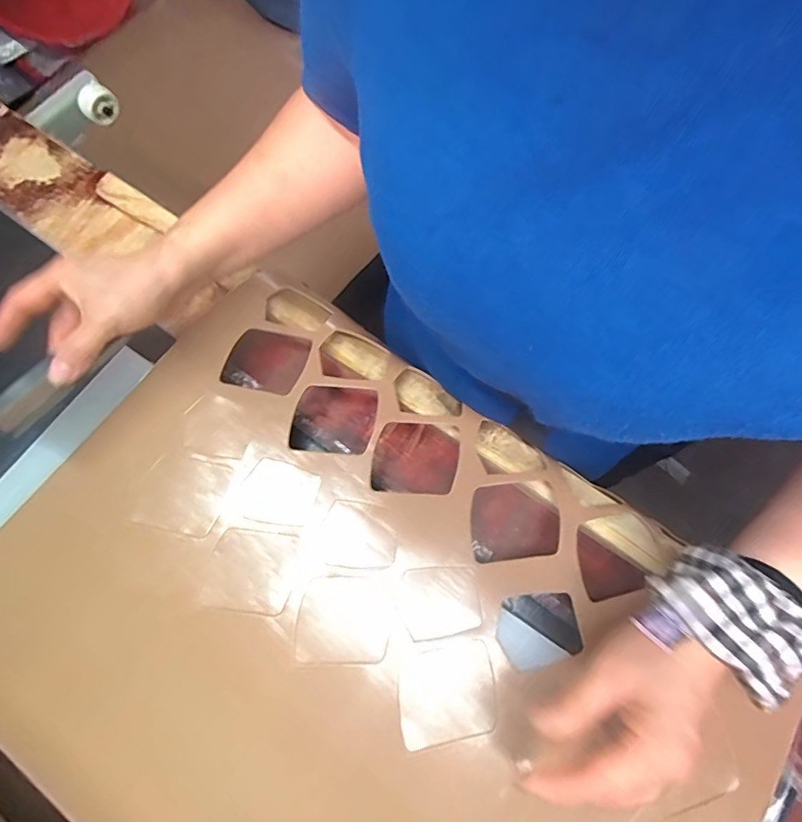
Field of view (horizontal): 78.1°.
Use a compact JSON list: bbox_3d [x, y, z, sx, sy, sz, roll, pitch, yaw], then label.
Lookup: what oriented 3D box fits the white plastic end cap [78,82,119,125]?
[{"bbox_3d":[-0.395,-0.399,0.645,0.022,0.039,0.045,40,76,12],"label":"white plastic end cap"}]

